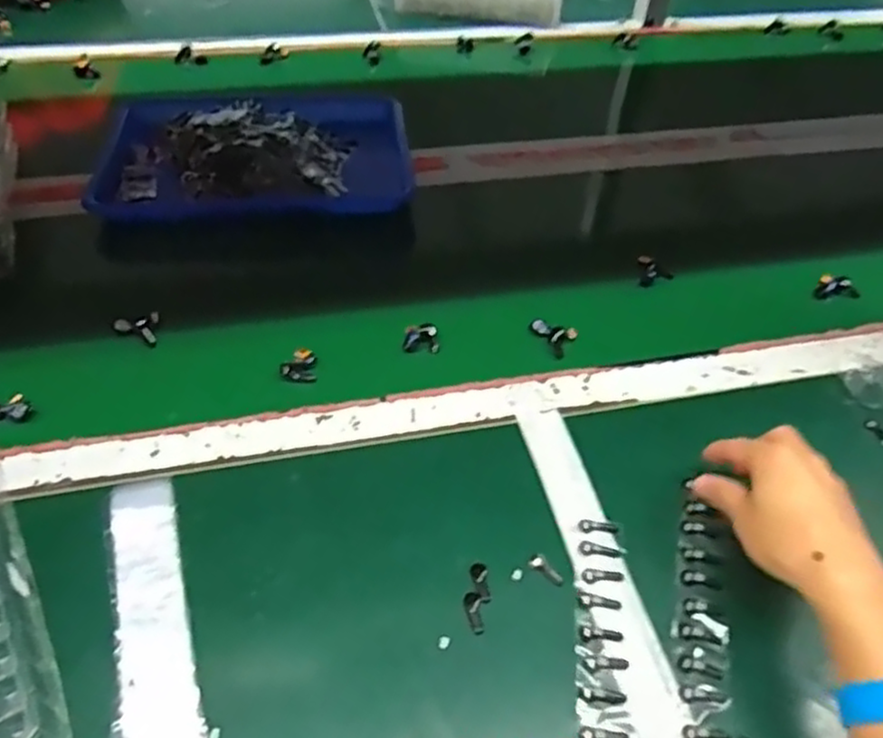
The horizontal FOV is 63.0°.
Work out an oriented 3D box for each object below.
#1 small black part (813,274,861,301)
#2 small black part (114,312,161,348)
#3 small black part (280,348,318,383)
[{"bbox_3d":[0.398,-0.082,0.722,0.042,0.020,0.017,1,46,-3],"label":"small black part"},{"bbox_3d":[-0.268,-0.039,0.635,0.039,0.025,0.019,14,47,9],"label":"small black part"},{"bbox_3d":[-0.120,-0.003,0.606,0.030,0.023,0.021,-7,47,-11],"label":"small black part"}]

